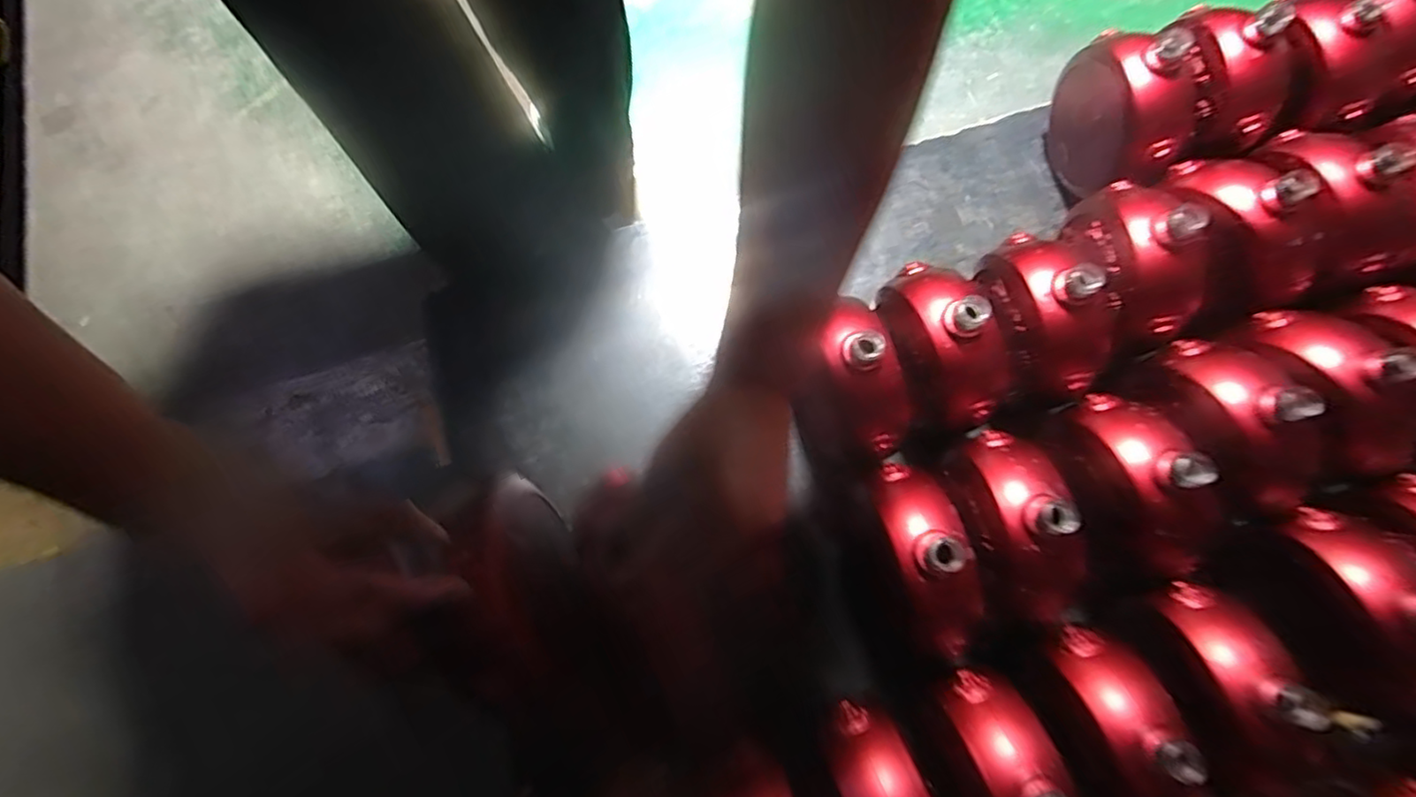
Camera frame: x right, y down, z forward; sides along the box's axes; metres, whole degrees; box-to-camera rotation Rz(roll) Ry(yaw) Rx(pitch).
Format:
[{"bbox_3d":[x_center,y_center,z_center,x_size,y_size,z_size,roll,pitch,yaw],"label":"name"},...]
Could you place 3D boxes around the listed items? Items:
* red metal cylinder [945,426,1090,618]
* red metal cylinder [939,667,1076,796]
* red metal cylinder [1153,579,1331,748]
[{"bbox_3d":[0.222,0.088,0.453,0.063,0.076,0.136,-14,78,-2],"label":"red metal cylinder"},{"bbox_3d":[0.194,0.230,0.407,0.047,0.036,0.113,-19,44,-3],"label":"red metal cylinder"},{"bbox_3d":[0.347,0.168,0.418,0.044,0.040,0.105,-13,42,-2],"label":"red metal cylinder"}]

